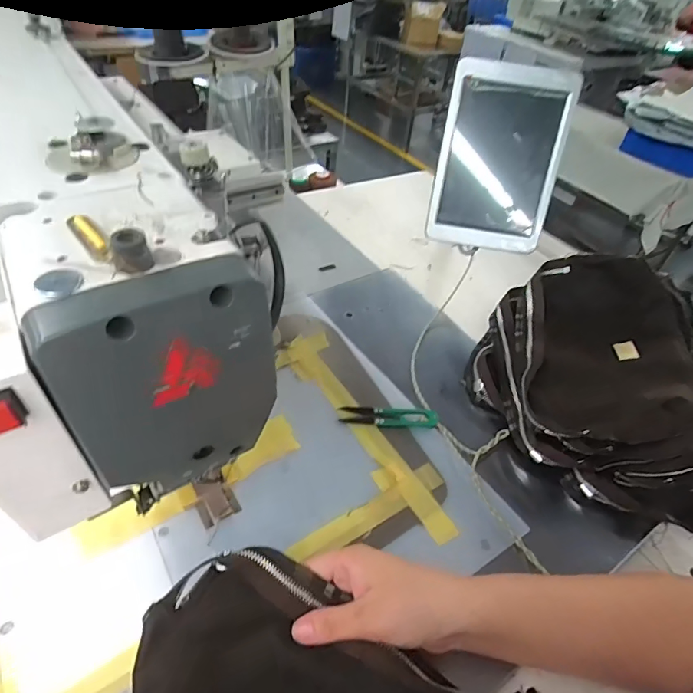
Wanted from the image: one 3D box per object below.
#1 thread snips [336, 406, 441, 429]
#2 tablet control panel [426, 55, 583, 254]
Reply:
[{"bbox_3d":[0.046,0.076,0.480,0.103,0.010,0.026,5,45,-3],"label":"thread snips"},{"bbox_3d":[0.196,-0.237,0.570,0.149,0.216,0.030,8,22,1],"label":"tablet control panel"}]

